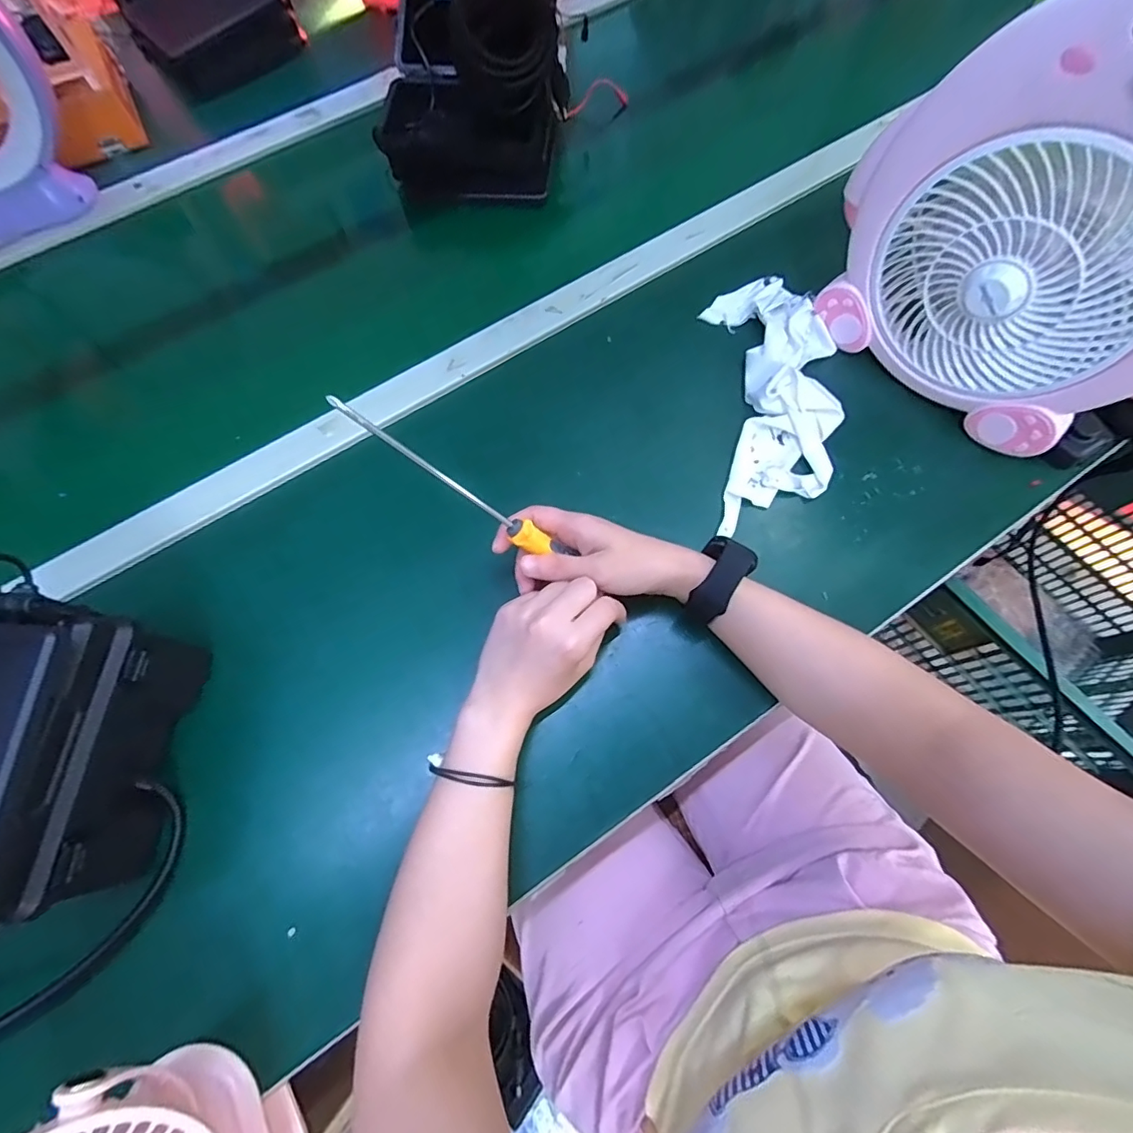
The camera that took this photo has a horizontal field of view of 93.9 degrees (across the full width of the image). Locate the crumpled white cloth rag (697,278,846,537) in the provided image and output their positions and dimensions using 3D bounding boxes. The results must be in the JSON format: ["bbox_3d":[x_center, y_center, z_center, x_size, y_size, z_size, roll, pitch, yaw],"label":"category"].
[{"bbox_3d":[0.198,-0.164,0.492,0.112,0.034,0.264,0,70,2],"label":"crumpled white cloth rag"}]

